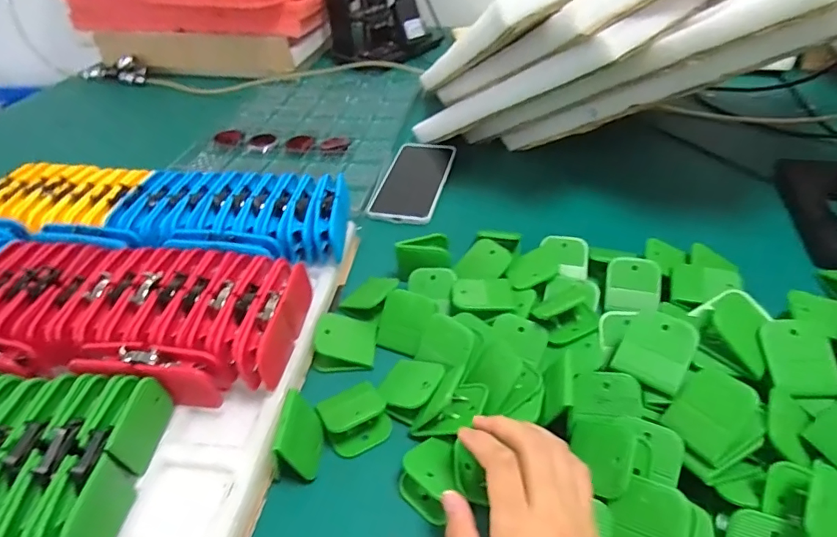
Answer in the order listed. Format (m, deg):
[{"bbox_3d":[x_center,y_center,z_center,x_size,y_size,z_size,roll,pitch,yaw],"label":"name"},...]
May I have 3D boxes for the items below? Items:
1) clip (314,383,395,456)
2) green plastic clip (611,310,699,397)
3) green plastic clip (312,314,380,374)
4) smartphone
[{"bbox_3d":[-0.051,0.113,0.384,0.048,0.026,0.052,-23,44,-18],"label":"clip"},{"bbox_3d":[0.181,0.061,0.370,0.048,0.006,0.056,19,71,41],"label":"green plastic clip"},{"bbox_3d":[-0.066,0.064,0.436,0.054,0.032,0.045,-4,42,2],"label":"green plastic clip"},{"bbox_3d":[-0.006,-0.119,0.642,0.083,0.013,0.171,7,43,14],"label":"smartphone"}]

